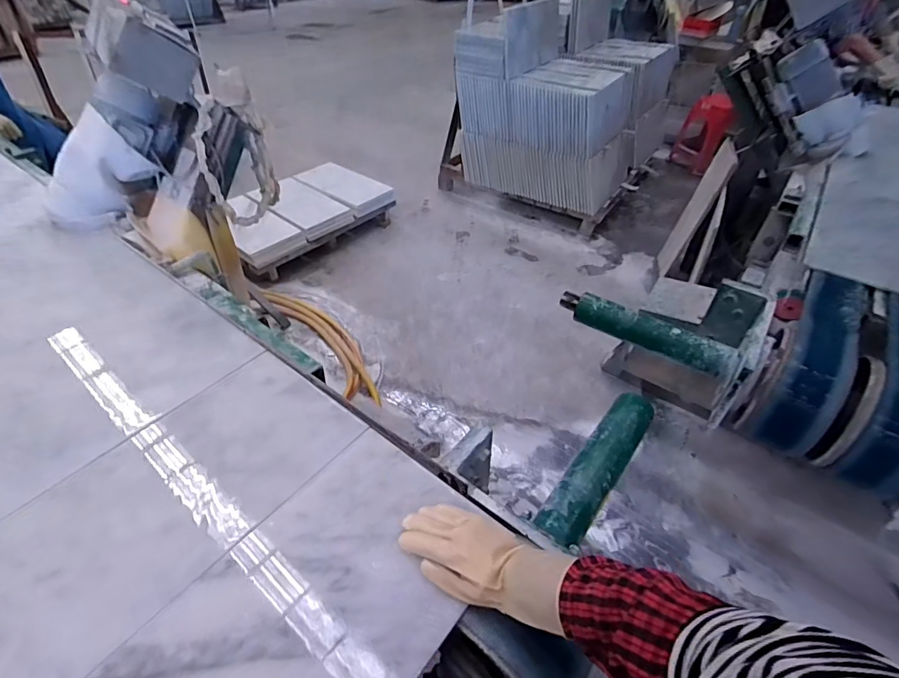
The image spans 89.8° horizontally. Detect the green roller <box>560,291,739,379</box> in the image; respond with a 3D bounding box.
[{"bbox_3d":[0.516,-0.029,1.207,0.465,0.066,0.084,27,50,26],"label":"green roller"}]

